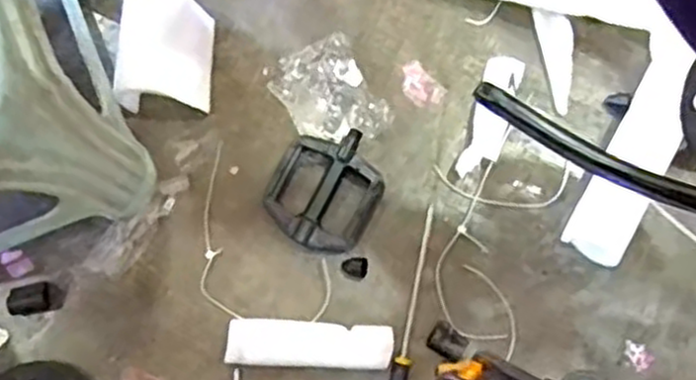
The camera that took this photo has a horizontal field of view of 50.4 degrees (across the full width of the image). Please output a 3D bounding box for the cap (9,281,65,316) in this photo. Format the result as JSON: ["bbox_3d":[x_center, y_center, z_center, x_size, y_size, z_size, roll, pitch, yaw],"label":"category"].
[{"bbox_3d":[-0.291,0.101,0.687,0.048,0.010,0.026,-9,79,-3],"label":"cap"}]

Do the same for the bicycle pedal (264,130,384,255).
[{"bbox_3d":[-0.018,-0.001,0.705,0.098,0.025,0.115,30,80,5],"label":"bicycle pedal"}]

